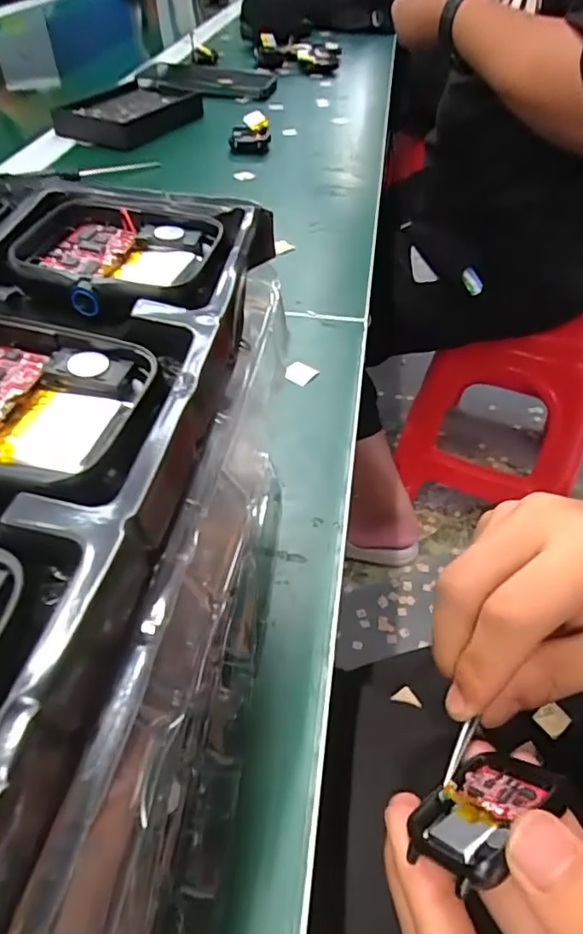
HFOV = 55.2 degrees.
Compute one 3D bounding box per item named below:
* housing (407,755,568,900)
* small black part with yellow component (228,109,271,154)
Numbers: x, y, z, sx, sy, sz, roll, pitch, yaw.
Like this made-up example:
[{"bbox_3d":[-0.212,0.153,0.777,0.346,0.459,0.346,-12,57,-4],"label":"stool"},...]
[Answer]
[{"bbox_3d":[0.059,0.107,0.171,0.044,0.035,0.007,-25,92,-27],"label":"housing"},{"bbox_3d":[-0.041,-0.327,0.546,0.038,0.022,0.070,-3,45,-3],"label":"small black part with yellow component"}]

